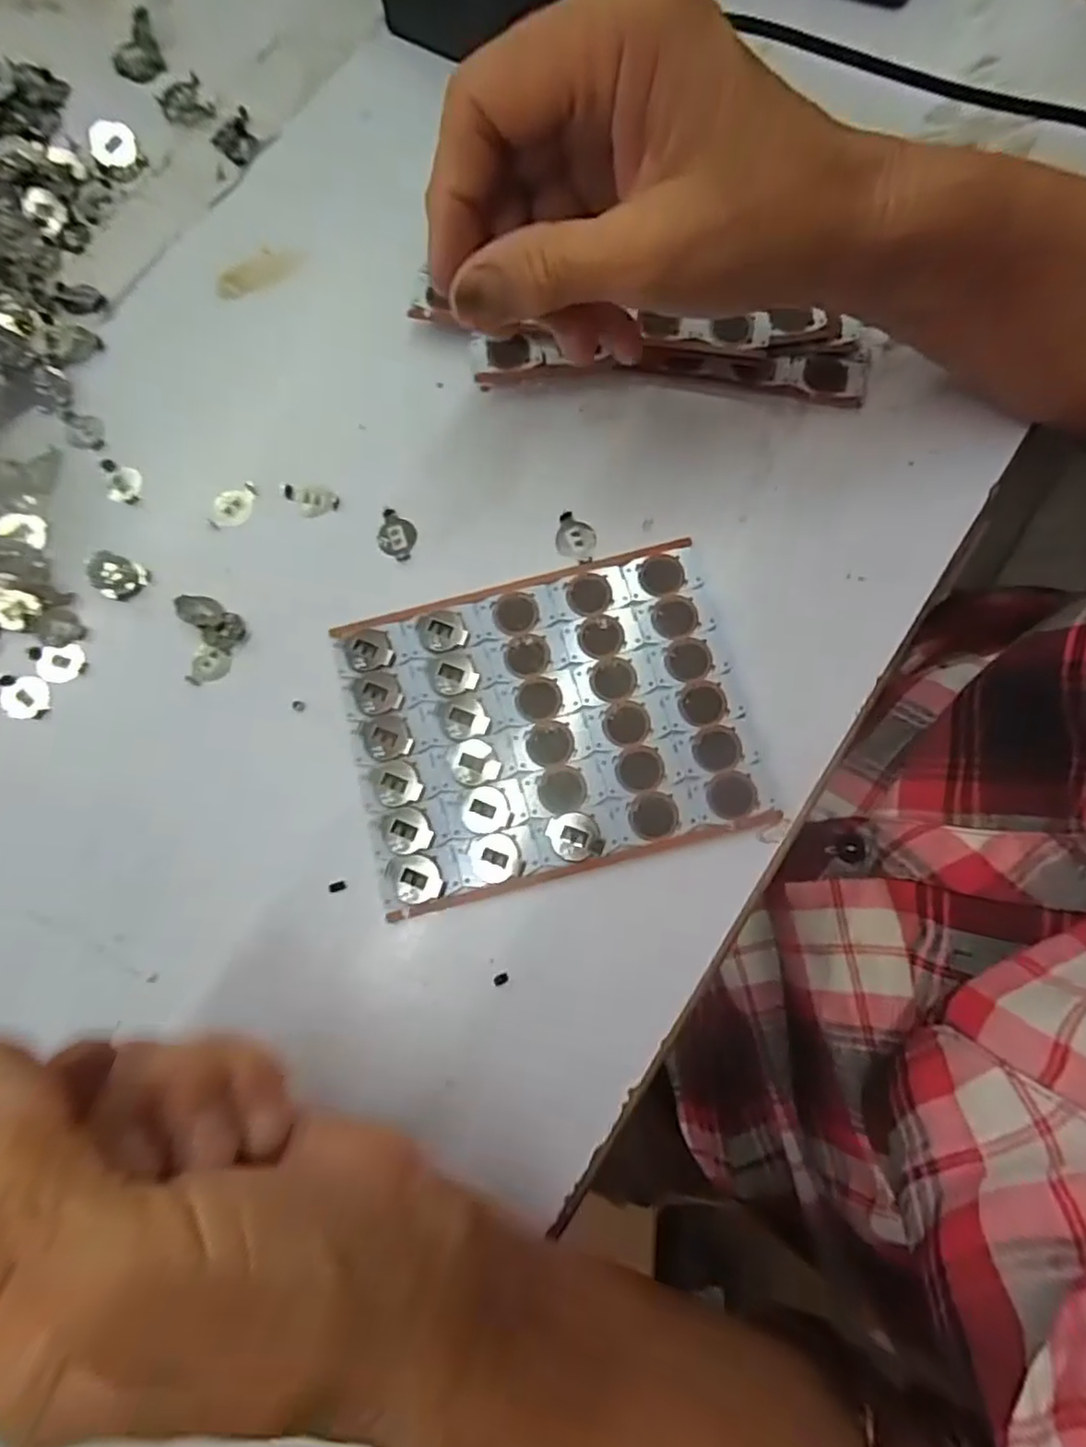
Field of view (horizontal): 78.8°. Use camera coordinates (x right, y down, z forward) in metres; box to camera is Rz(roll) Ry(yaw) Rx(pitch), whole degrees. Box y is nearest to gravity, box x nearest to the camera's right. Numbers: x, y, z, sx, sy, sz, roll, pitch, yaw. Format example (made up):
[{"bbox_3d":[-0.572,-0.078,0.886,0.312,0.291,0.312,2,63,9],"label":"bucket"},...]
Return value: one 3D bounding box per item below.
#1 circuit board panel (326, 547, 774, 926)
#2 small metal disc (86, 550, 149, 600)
[{"bbox_3d":[0.000,-0.002,0.254,0.142,0.004,0.114,-14,78,-2],"label":"circuit board panel"},{"bbox_3d":[-0.177,-0.061,0.271,0.025,0.004,0.018,19,80,5],"label":"small metal disc"}]

